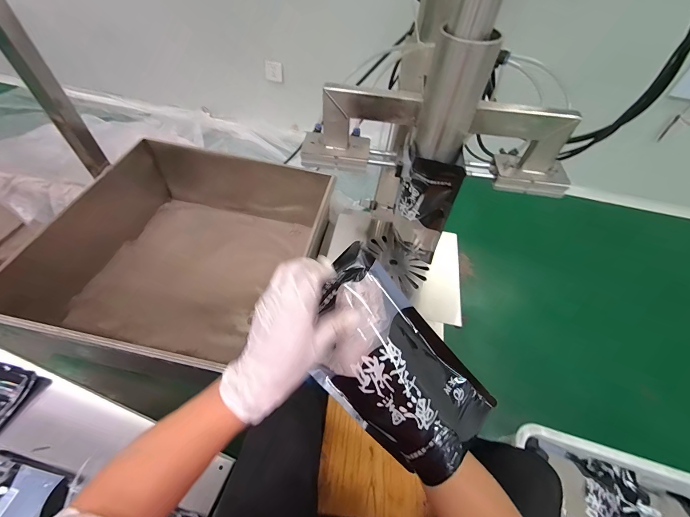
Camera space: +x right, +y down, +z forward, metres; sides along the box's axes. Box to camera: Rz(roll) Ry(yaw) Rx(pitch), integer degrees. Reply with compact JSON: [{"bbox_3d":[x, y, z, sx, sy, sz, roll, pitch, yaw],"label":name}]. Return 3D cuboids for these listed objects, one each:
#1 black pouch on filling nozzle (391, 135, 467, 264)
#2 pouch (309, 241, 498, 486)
[{"bbox_3d":[0.133,-0.090,0.547,0.106,0.197,0.045,28,54,16],"label":"black pouch on filling nozzle"},{"bbox_3d":[0.045,0.122,0.362,0.140,0.057,0.242,-42,88,-11],"label":"pouch"}]

